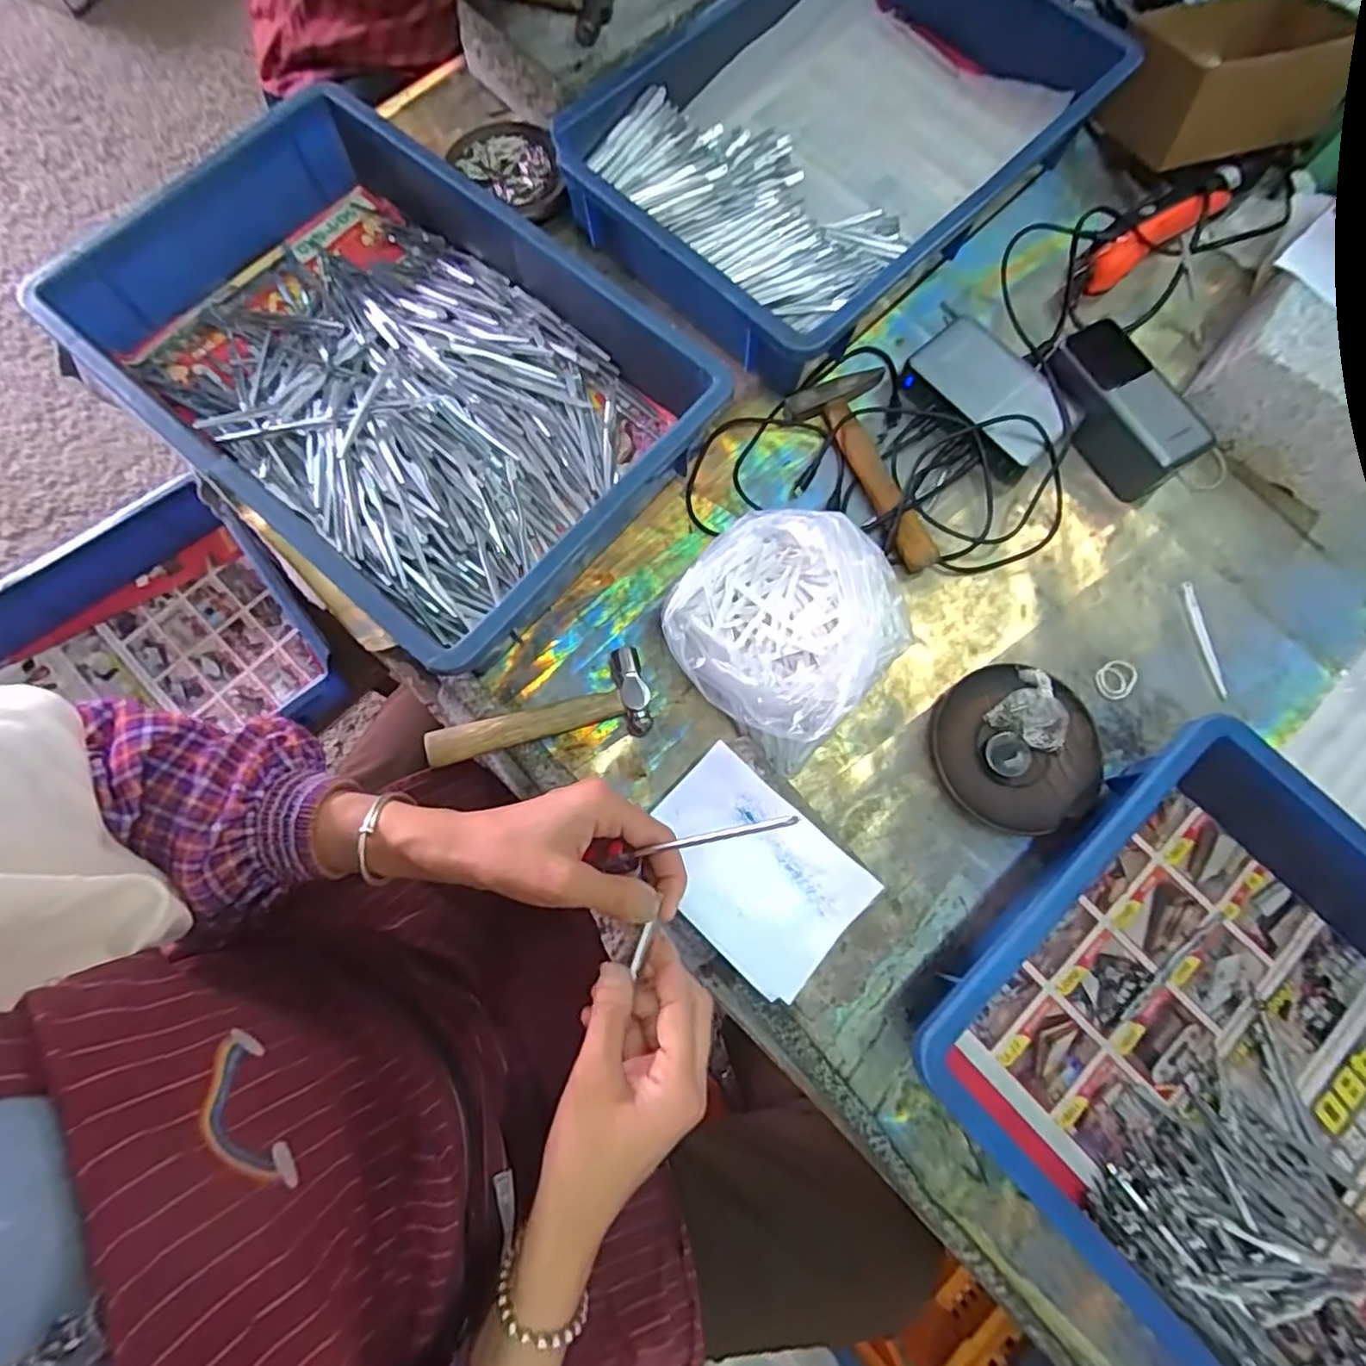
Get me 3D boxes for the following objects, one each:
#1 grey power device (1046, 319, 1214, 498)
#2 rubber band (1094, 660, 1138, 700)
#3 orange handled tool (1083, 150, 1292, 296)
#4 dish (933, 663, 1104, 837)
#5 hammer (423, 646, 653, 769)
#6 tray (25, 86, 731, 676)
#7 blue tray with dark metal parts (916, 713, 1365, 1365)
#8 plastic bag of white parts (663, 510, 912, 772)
[{"bbox_3d":[0.344,-0.215,0.515,0.066,0.058,0.133,-33,79,-9],"label":"grey power device"},{"bbox_3d":[0.323,-0.002,0.486,0.032,0.004,0.026,-20,78,-6],"label":"rubber band"},{"bbox_3d":[0.438,-0.415,0.570,0.232,0.030,0.039,-35,80,-9],"label":"orange handled tool"},{"bbox_3d":[0.238,0.048,0.465,0.113,0.016,0.113,0,76,-2],"label":"dish"},{"bbox_3d":[-0.099,0.023,0.457,0.153,0.021,0.061,-17,77,-6],"label":"hammer"},{"bbox_3d":[-0.212,-0.229,0.484,0.418,0.071,0.288,40,78,8],"label":"tray"},{"bbox_3d":[0.373,0.268,0.377,0.290,0.074,0.428,-42,81,-11],"label":"blue tray with dark metal parts"},{"bbox_3d":[0.066,-0.035,0.437,0.136,0.095,0.133,41,78,8],"label":"plastic bag of white parts"}]

